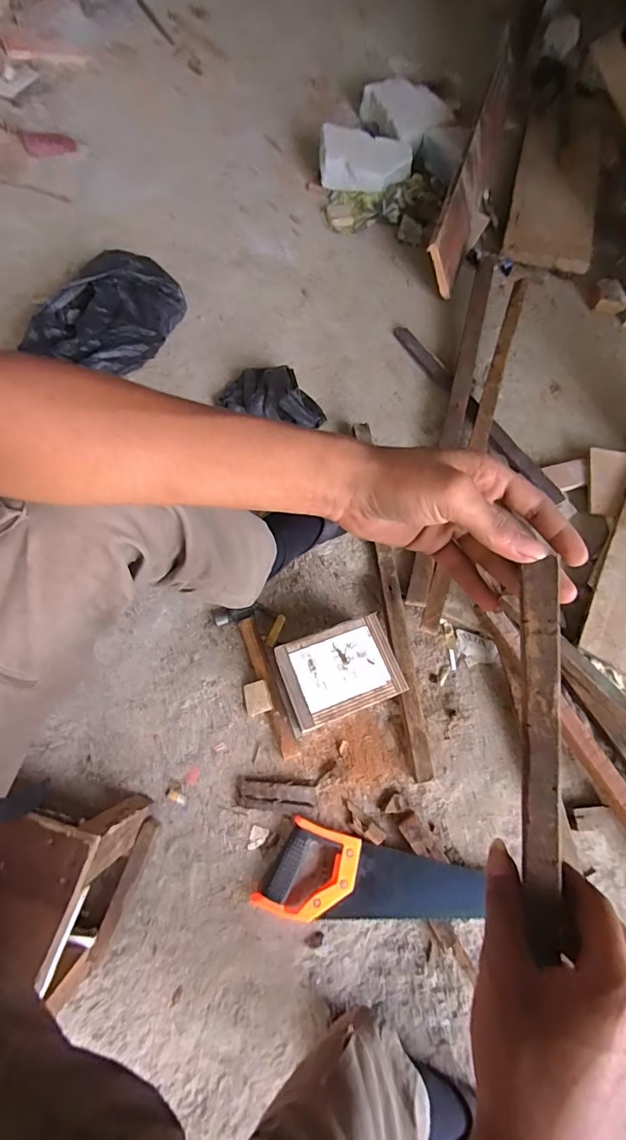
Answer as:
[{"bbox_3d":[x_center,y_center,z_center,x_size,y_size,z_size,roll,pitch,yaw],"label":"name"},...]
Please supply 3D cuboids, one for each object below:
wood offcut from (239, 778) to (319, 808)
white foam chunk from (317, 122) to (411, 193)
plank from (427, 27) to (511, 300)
[{"bbox_3d":[-0.052,0.330,0.692,0.111,0.018,0.032,5,72,0],"label":"wood offcut"},{"bbox_3d":[0.114,-0.911,1.043,0.205,0.074,0.097,9,70,-2],"label":"white foam chunk"},{"bbox_3d":[0.364,-0.904,1.041,0.020,0.123,0.695,7,68,36],"label":"plank"}]

